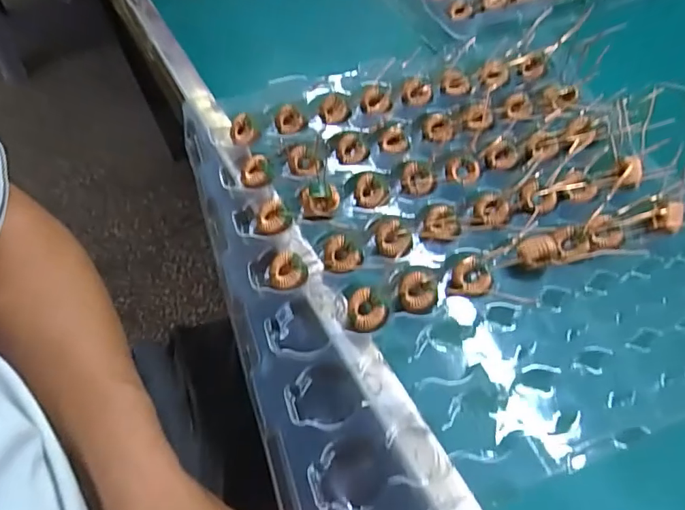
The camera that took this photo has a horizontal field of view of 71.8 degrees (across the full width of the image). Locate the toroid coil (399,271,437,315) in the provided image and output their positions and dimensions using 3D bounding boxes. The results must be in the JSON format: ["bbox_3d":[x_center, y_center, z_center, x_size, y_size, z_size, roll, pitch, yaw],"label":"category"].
[{"bbox_3d":[0.041,0.020,0.259,0.020,0.008,0.022,0,60,0],"label":"toroid coil"}]

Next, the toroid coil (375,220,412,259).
[{"bbox_3d":[0.030,-0.009,0.278,0.020,0.007,0.021,0,60,0],"label":"toroid coil"}]

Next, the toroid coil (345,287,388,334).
[{"bbox_3d":[0.013,0.030,0.253,0.021,0.010,0.023,7,60,5],"label":"toroid coil"}]

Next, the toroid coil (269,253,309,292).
[{"bbox_3d":[-0.030,0.009,0.263,0.021,0.007,0.024,-29,63,-15],"label":"toroid coil"}]

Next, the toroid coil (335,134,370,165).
[{"bbox_3d":[0.006,-0.069,0.312,0.020,0.011,0.021,0,60,0],"label":"toroid coil"}]

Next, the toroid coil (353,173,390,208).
[{"bbox_3d":[0.018,-0.041,0.297,0.021,0.007,0.023,0,60,0],"label":"toroid coil"}]

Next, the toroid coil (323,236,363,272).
[{"bbox_3d":[0.000,0.000,0.271,0.023,0.008,0.019,38,67,20],"label":"toroid coil"}]

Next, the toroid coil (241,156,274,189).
[{"bbox_3d":[-0.054,-0.053,0.300,0.020,0.006,0.023,-16,61,-8],"label":"toroid coil"}]

